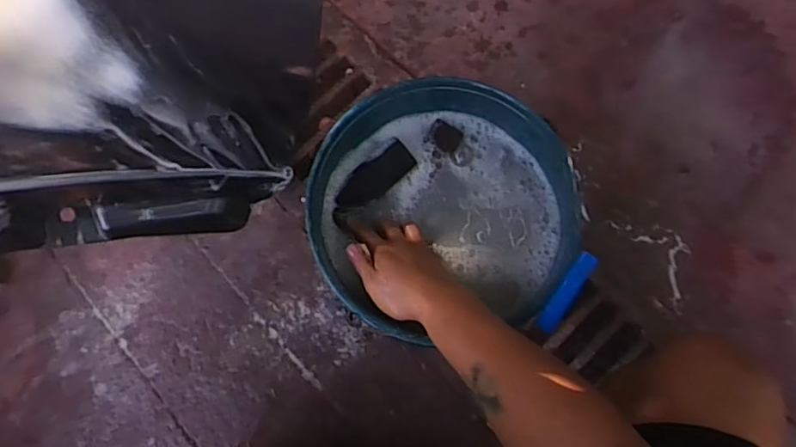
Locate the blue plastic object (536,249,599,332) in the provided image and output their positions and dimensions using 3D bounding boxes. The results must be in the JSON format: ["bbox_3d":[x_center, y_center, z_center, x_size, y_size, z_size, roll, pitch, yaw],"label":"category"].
[{"bbox_3d":[0.171,0.069,0.591,0.019,0.020,0.089,33,93,9],"label":"blue plastic object"}]

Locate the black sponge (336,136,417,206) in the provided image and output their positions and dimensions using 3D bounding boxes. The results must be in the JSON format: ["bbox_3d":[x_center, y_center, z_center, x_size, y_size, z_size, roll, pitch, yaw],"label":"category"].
[{"bbox_3d":[-0.030,-0.057,0.725,0.105,0.018,0.045,-37,108,-6],"label":"black sponge"}]

